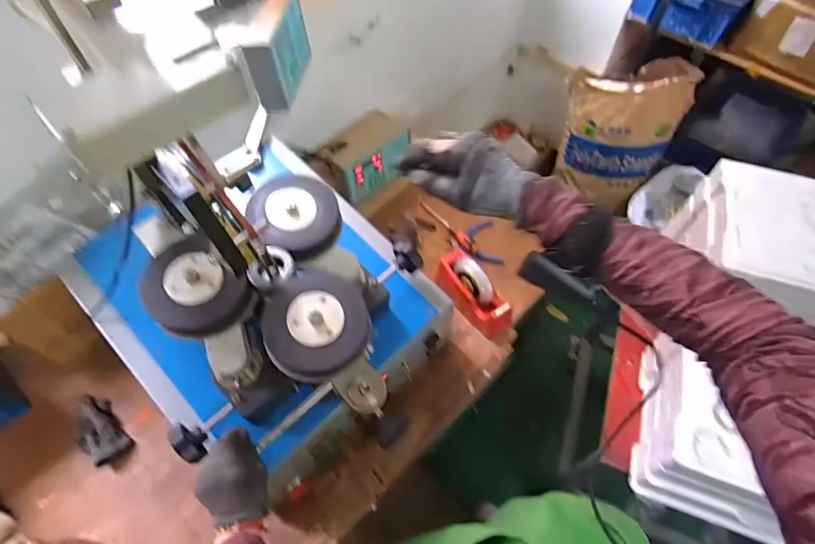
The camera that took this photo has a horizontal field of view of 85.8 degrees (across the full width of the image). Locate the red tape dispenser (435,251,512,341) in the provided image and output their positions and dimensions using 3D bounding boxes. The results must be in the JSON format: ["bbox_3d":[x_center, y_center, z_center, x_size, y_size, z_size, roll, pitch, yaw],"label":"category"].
[{"bbox_3d":[0.156,0.046,0.995,0.078,0.120,0.206,-33,64,-18],"label":"red tape dispenser"}]

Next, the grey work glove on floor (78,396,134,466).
[{"bbox_3d":[-0.629,0.317,0.888,0.069,0.048,0.147,-39,66,-21],"label":"grey work glove on floor"}]

